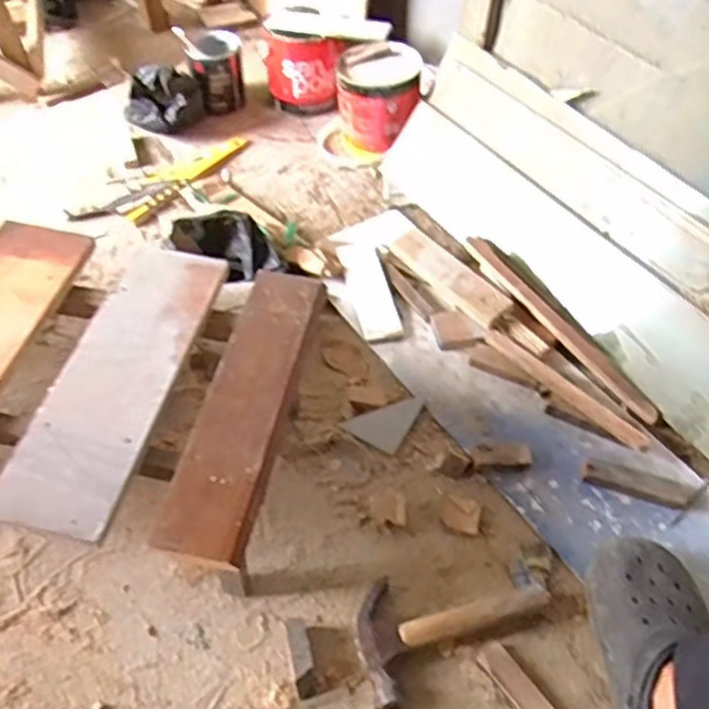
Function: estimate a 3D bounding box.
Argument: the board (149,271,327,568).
[{"bbox_3d":[-0.108,0.044,0.722,0.082,0.018,0.344,10,51,6],"label":"board"}]

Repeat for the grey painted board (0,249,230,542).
[{"bbox_3d":[-0.241,0.017,0.727,0.115,0.013,0.350,11,51,7],"label":"grey painted board"}]

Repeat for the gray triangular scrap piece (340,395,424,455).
[{"bbox_3d":[0.041,0.082,0.969,0.077,0.012,0.097,24,54,17],"label":"gray triangular scrap piece"}]

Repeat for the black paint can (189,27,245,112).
[{"bbox_3d":[-0.275,-0.562,1.434,0.100,0.139,0.112,-7,51,-7],"label":"black paint can"}]

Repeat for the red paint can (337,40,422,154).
[{"bbox_3d":[0.043,-0.462,1.289,0.147,0.144,0.127,1,50,-1],"label":"red paint can"}]

